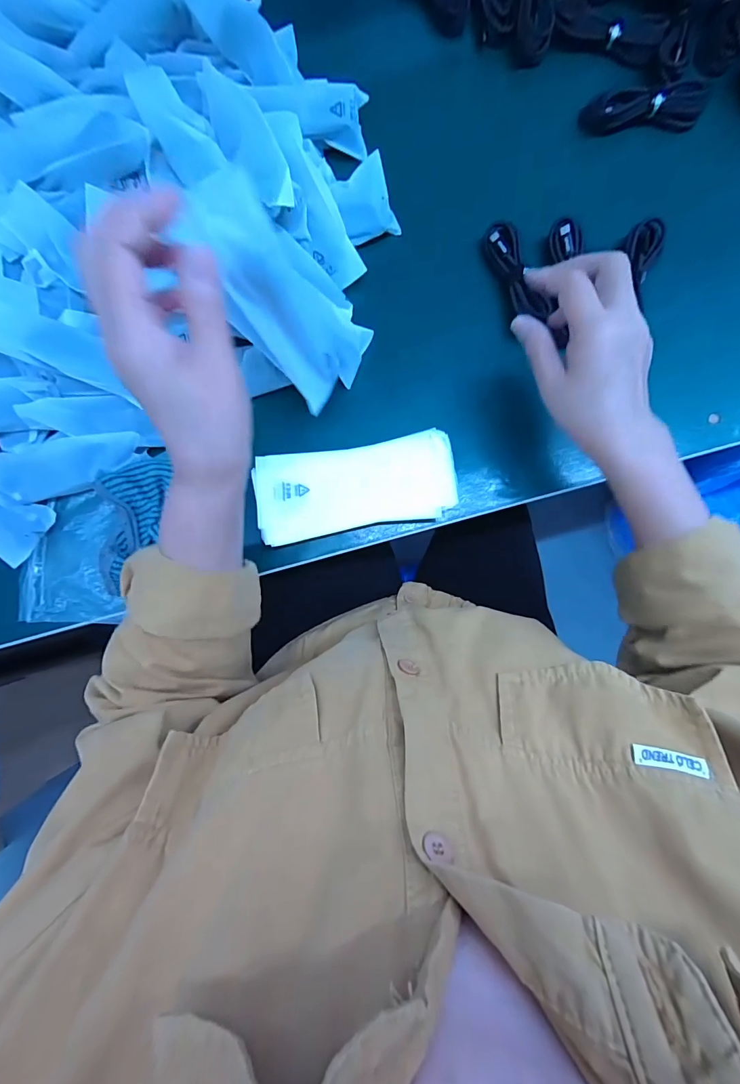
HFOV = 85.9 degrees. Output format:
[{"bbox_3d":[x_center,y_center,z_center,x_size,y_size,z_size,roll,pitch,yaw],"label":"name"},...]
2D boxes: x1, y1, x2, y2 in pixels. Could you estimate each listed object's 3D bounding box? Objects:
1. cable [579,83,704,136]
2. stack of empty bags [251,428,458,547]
[{"bbox_3d":[0.262,-0.419,0.382,0.105,0.033,0.029,-1,88,1],"label":"cable"},{"bbox_3d":[-0.012,-0.051,0.374,0.183,0.018,0.079,-10,88,1],"label":"stack of empty bags"}]

